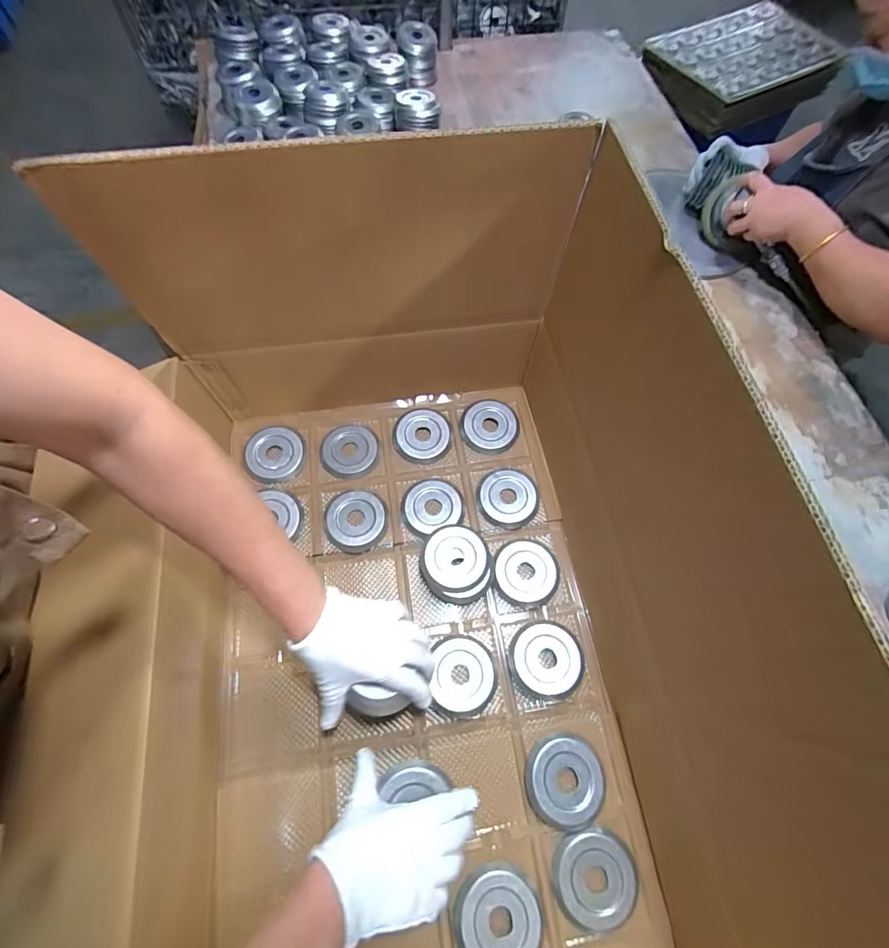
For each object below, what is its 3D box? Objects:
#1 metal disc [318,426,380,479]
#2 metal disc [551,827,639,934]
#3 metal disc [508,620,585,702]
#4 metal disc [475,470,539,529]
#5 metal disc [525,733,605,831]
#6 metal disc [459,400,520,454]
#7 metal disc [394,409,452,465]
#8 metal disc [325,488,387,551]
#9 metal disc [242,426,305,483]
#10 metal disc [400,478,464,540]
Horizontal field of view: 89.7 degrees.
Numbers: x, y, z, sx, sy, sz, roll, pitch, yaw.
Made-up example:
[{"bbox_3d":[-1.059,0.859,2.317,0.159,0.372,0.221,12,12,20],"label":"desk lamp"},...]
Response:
[{"bbox_3d":[-0.130,-0.032,0.614,0.075,0.007,0.078,1,68,-2],"label":"metal disc"},{"bbox_3d":[0.148,0.397,0.438,0.084,0.009,0.078,1,68,-2],"label":"metal disc"},{"bbox_3d":[0.118,0.212,0.510,0.083,0.010,0.080,1,68,-2],"label":"metal disc"},{"bbox_3d":[0.085,0.031,0.595,0.077,0.011,0.082,1,68,-2],"label":"metal disc"},{"bbox_3d":[0.125,0.318,0.462,0.080,0.015,0.080,1,68,-2],"label":"metal disc"},{"bbox_3d":[0.065,-0.066,0.631,0.079,0.013,0.075,1,68,-2],"label":"metal disc"},{"bbox_3d":[-0.032,-0.054,0.624,0.075,0.008,0.079,1,68,-2],"label":"metal disc"},{"bbox_3d":[-0.114,0.058,0.574,0.079,0.010,0.081,-29,72,-14],"label":"metal disc"},{"bbox_3d":[-0.230,-0.027,0.604,0.075,0.017,0.077,1,68,-2],"label":"metal disc"},{"bbox_3d":[-0.015,0.042,0.585,0.081,0.012,0.072,-19,70,-10],"label":"metal disc"}]

